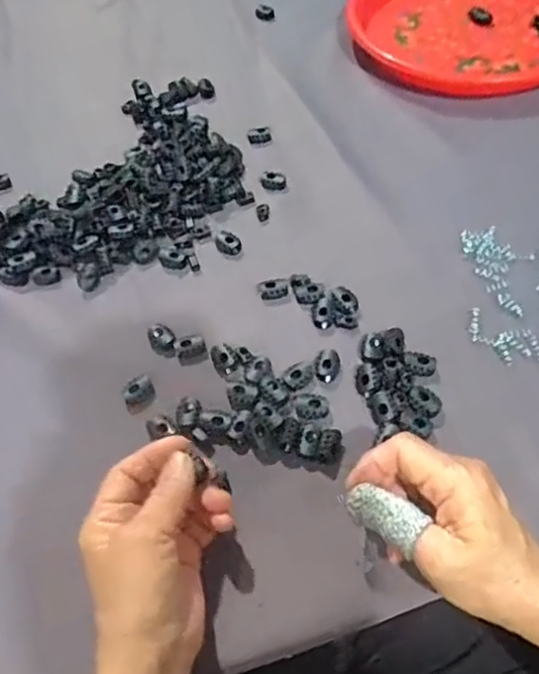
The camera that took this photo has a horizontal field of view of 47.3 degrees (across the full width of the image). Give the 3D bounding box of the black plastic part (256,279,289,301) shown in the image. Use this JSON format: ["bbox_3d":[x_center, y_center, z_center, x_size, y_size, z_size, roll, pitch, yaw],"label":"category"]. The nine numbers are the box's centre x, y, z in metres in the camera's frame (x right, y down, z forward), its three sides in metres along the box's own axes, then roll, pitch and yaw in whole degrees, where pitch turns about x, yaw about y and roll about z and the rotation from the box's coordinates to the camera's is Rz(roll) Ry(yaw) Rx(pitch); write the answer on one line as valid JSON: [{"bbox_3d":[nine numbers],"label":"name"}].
[{"bbox_3d":[0.003,-0.036,0.463,0.023,0.005,0.016,-9,56,0],"label":"black plastic part"}]

